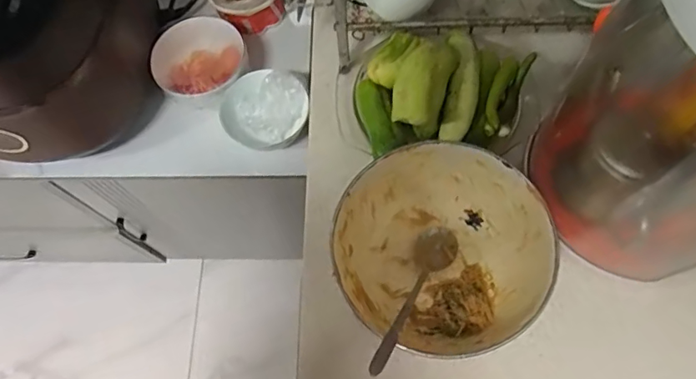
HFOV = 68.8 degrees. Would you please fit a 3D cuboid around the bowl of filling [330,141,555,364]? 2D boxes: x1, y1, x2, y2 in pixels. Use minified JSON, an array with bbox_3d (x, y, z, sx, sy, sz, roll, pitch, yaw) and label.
[{"bbox_3d":[0.089,0.059,0.509,0.196,0.094,0.181,-1,66,3],"label":"bowl of filling"}]

